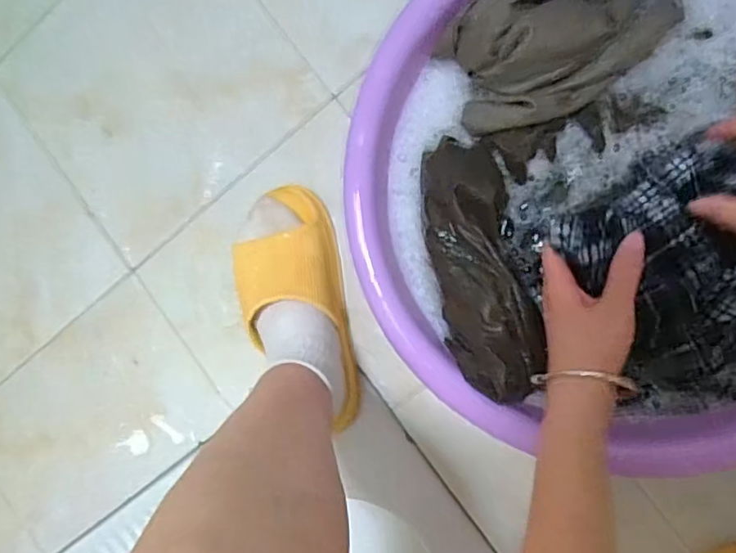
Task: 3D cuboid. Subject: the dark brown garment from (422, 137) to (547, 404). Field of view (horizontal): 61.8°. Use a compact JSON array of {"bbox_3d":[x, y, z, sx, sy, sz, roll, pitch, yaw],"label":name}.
[{"bbox_3d":[0.085,-0.008,0.474,0.077,0.058,0.195,-13,88,10],"label":"dark brown garment"}]

